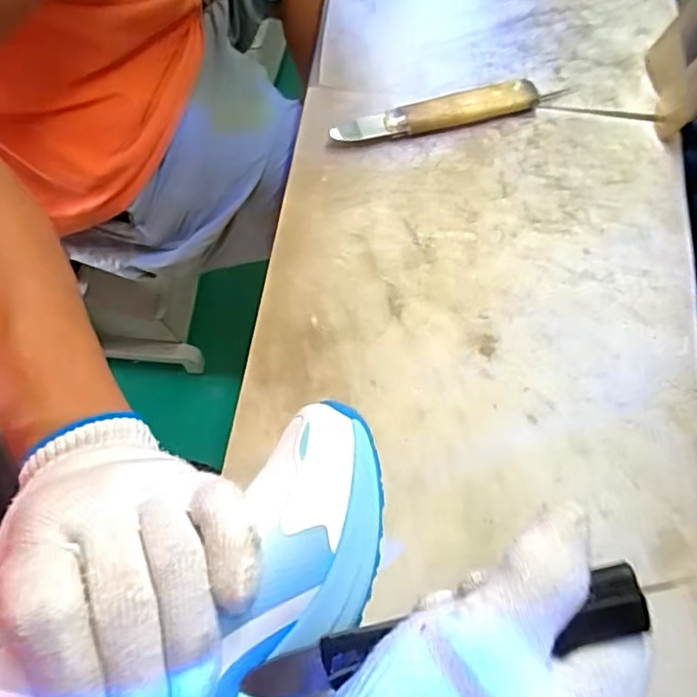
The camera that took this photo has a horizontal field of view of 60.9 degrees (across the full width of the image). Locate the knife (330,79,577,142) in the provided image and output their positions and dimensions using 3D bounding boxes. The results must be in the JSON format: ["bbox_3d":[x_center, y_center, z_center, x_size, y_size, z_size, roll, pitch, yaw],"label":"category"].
[{"bbox_3d":[0.078,-0.183,0.458,0.183,0.015,0.027,-15,68,-7],"label":"knife"}]

